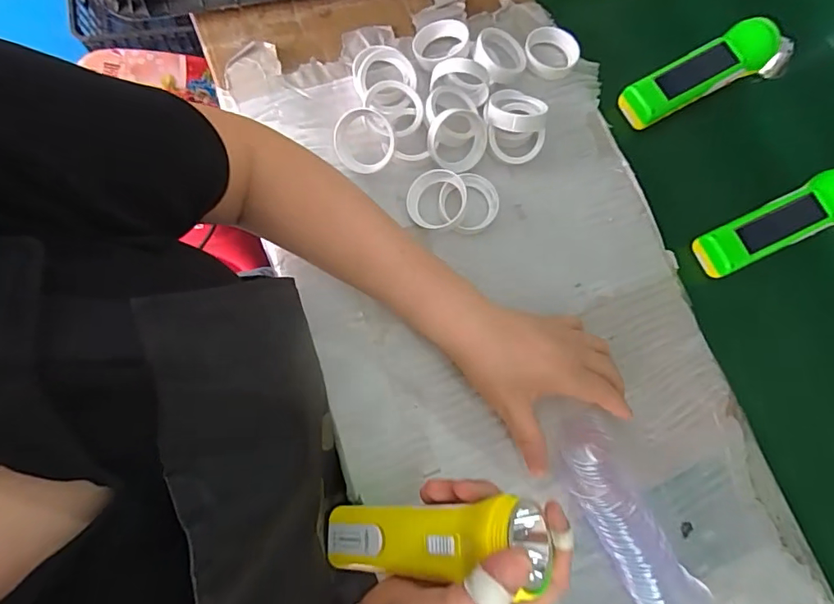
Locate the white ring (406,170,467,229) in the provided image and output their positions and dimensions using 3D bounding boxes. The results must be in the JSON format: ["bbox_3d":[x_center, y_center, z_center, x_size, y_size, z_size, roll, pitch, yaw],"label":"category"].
[{"bbox_3d":[0.017,-0.090,0.423,0.051,0.024,0.052,0,78,-1],"label":"white ring"}]

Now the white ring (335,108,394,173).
[{"bbox_3d":[-0.047,-0.142,0.417,0.053,0.008,0.054,1,118,1],"label":"white ring"}]

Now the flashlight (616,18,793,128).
[{"bbox_3d":[0.293,-0.230,0.461,0.186,0.039,0.050,-24,81,-11],"label":"flashlight"}]

